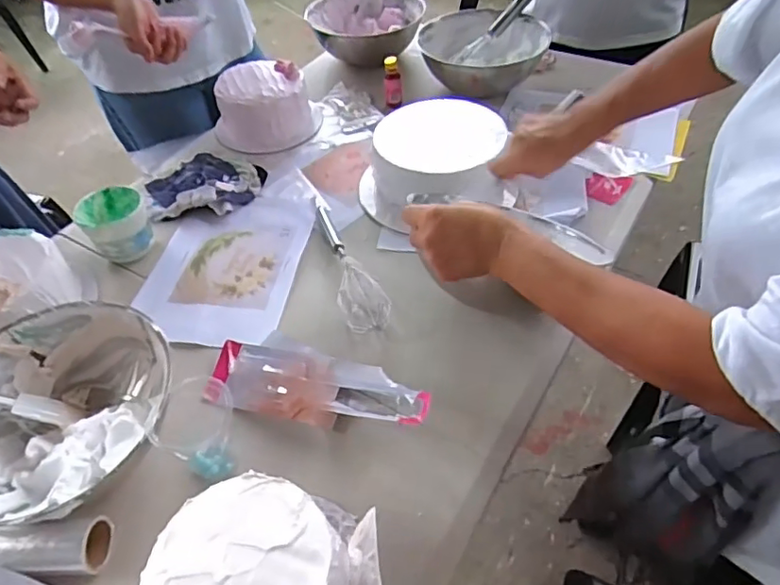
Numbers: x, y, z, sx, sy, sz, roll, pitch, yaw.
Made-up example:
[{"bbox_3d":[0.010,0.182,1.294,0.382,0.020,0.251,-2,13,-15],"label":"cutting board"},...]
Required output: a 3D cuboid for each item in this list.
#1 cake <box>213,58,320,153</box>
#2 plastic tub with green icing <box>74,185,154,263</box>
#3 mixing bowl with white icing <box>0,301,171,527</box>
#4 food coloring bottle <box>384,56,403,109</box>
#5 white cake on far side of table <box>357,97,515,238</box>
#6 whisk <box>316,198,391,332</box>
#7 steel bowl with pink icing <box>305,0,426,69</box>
[{"bbox_3d":[-0.230,-0.348,1.033,0.193,0.093,0.163,-14,49,-8],"label":"cake"},{"bbox_3d":[-0.395,-0.092,0.821,0.089,0.079,0.101,-25,51,-17],"label":"plastic tub with green icing"},{"bbox_3d":[-0.342,0.134,0.596,0.229,0.097,0.230,-2,48,2],"label":"mixing bowl with white icing"},{"bbox_3d":[0.007,-0.395,1.060,0.031,0.088,0.035,-3,48,2],"label":"food coloring bottle"},{"bbox_3d":[0.073,-0.201,0.874,0.228,0.089,0.241,-16,49,-10],"label":"white cake on far side of table"},{"bbox_3d":[-0.065,-0.057,0.775,0.055,0.056,0.289,-16,49,-9],"label":"whisk"},{"bbox_3d":[-0.056,-0.574,1.230,0.253,0.090,0.232,-2,48,2],"label":"steel bowl with pink icing"}]

